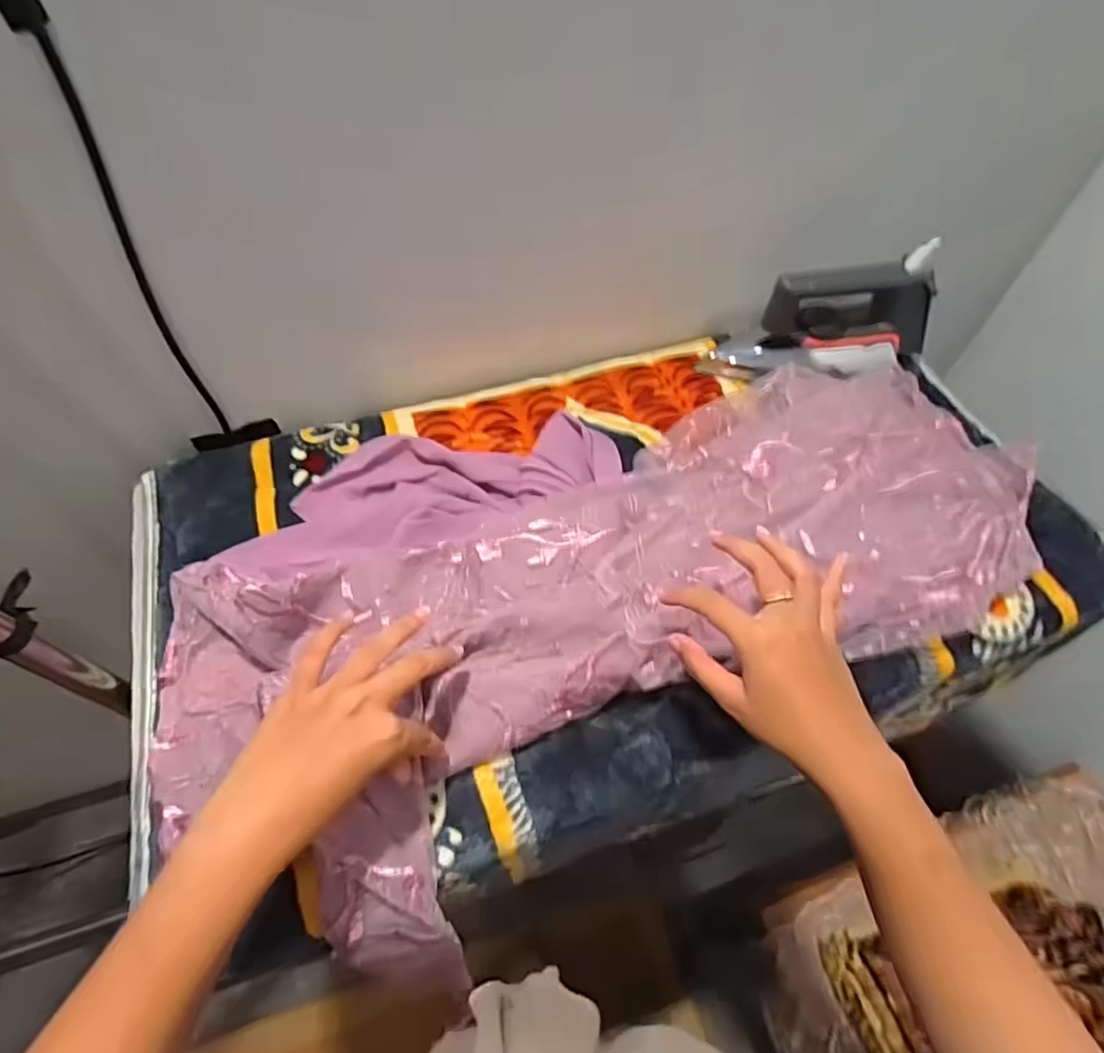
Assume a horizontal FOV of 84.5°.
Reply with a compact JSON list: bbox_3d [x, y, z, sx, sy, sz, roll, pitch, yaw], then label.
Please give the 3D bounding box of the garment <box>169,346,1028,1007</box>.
[{"bbox_3d":[0.050,0.037,0.471,0.662,0.082,0.367,-16,59,-10],"label":"garment"}]

